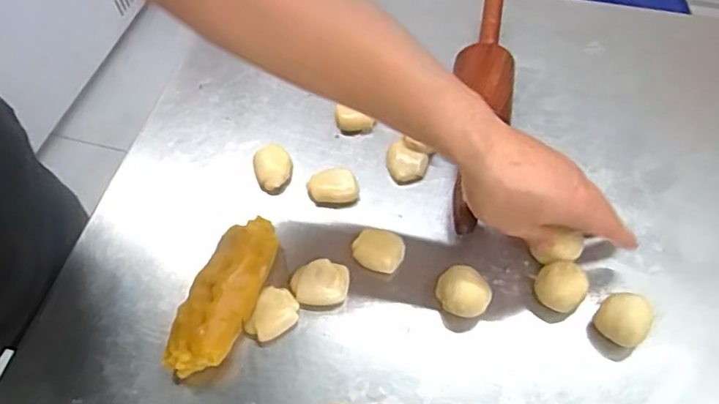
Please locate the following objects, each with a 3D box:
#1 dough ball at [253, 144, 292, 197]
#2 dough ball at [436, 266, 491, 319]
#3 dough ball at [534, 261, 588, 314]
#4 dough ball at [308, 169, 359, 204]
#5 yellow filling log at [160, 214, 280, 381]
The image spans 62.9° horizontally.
[{"bbox_3d":[-0.082,-0.032,0.569,0.034,0.024,0.040,-21,59,-10],"label":"dough ball"},{"bbox_3d":[0.085,0.075,0.488,0.042,0.037,0.046,7,59,7],"label":"dough ball"},{"bbox_3d":[0.166,0.071,0.489,0.037,0.033,0.035,-1,58,2],"label":"dough ball"},{"bbox_3d":[-0.025,-0.012,0.562,0.044,0.020,0.032,-10,58,-3],"label":"dough ball"},{"bbox_3d":[-0.110,0.077,0.490,0.054,0.044,0.142,16,60,13],"label":"yellow filling log"}]

